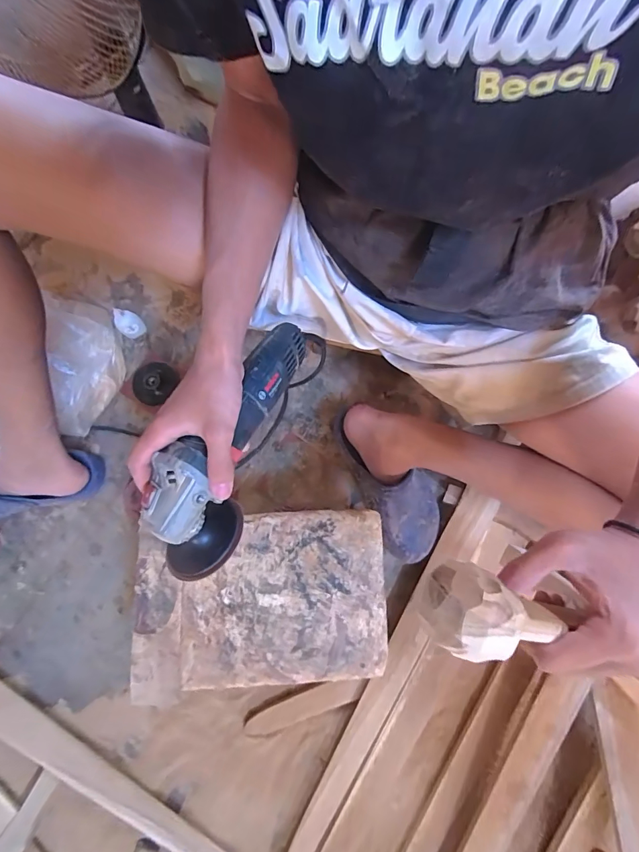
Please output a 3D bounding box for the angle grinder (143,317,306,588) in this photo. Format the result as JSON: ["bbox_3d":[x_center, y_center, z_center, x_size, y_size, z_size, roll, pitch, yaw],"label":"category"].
[{"bbox_3d":[-0.091,0.006,0.416,0.091,0.074,0.294,22,74,3],"label":"angle grinder"}]

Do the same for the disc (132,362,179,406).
[{"bbox_3d":[-0.315,-0.082,0.745,0.077,0.011,0.086,25,63,9],"label":"disc"}]

